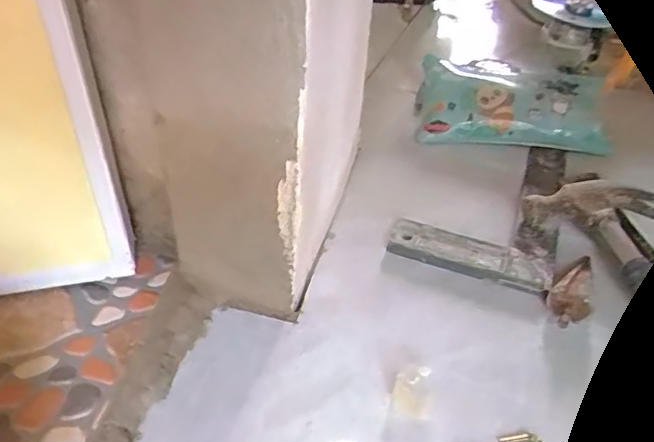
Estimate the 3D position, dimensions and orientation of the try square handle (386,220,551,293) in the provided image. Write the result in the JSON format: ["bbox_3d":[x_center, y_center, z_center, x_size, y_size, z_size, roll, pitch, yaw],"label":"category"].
[{"bbox_3d":[0.110,0.027,0.454,0.120,0.015,0.036,16,44,15],"label":"try square handle"}]

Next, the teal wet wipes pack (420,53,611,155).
[{"bbox_3d":[0.187,-0.127,0.597,0.179,0.050,0.127,7,42,4],"label":"teal wet wipes pack"}]

